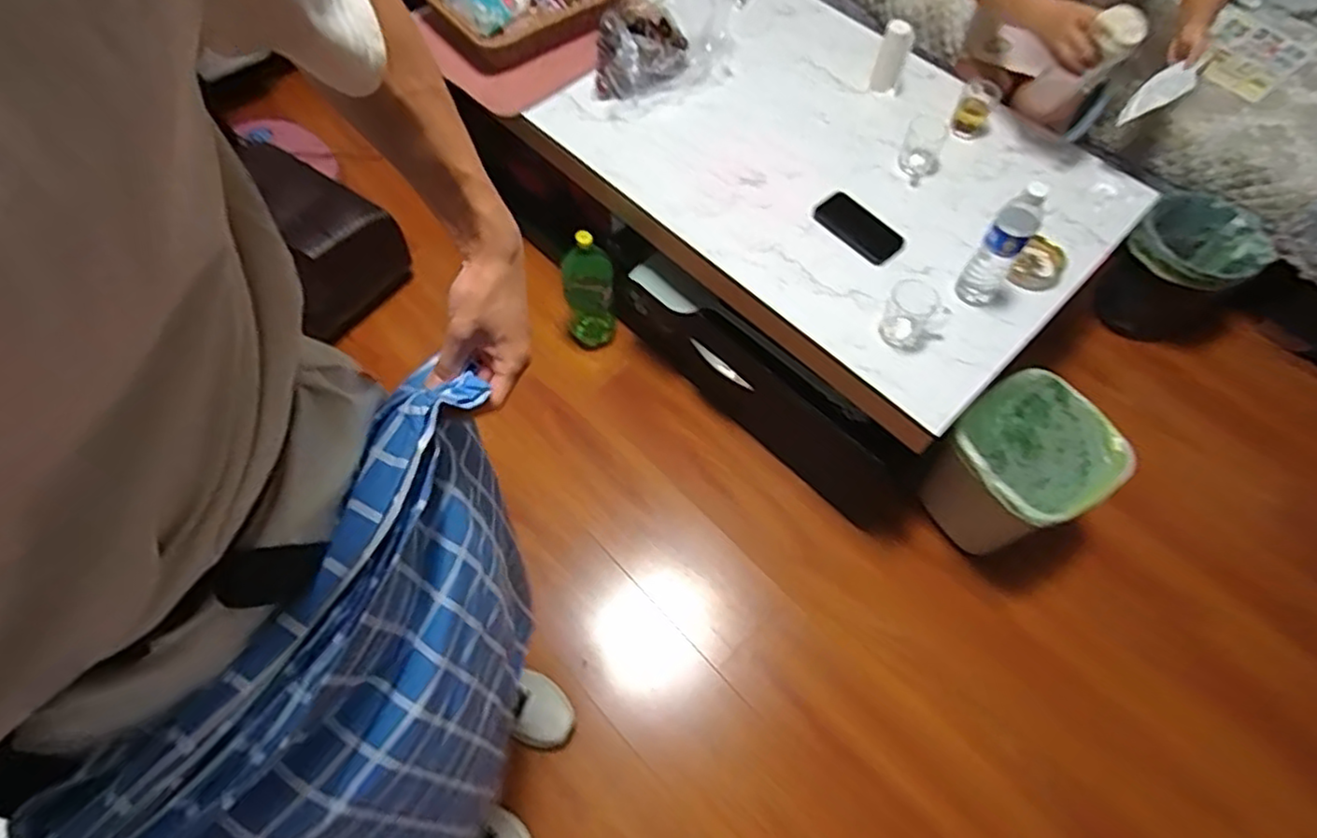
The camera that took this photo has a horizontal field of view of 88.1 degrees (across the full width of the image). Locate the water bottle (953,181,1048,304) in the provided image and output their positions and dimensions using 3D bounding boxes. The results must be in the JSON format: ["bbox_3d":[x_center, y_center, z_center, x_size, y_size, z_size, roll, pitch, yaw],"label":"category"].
[{"bbox_3d":[0.538,-0.267,1.066,0.066,0.205,0.068,32,67,15],"label":"water bottle"}]

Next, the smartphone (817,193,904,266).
[{"bbox_3d":[0.351,-0.337,1.193,0.080,0.009,0.157,-37,68,-18],"label":"smartphone"}]

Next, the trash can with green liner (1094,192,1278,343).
[{"bbox_3d":[1.183,-0.340,1.554,0.247,0.267,0.254,1,61,-1],"label":"trash can with green liner"}]

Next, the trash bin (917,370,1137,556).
[{"bbox_3d":[0.641,0.102,1.271,0.246,0.294,0.235,-22,65,-11],"label":"trash bin"}]

